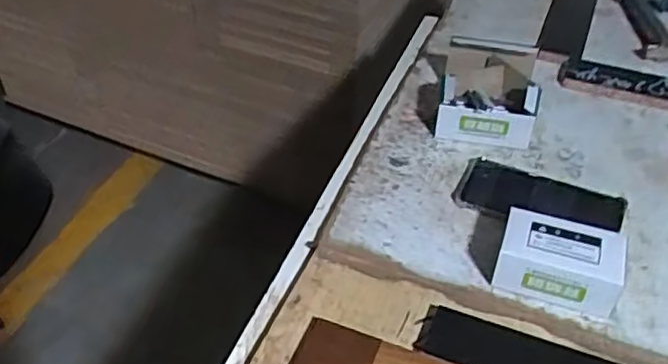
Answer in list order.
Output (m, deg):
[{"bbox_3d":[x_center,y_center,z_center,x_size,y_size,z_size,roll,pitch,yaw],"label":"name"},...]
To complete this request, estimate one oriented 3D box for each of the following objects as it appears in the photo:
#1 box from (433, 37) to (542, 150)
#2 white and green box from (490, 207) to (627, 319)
[{"bbox_3d":[0.187,-0.109,0.811,0.112,0.058,0.147,8,44,11],"label":"box"},{"bbox_3d":[0.210,0.076,0.626,0.110,0.053,0.070,15,46,17],"label":"white and green box"}]

